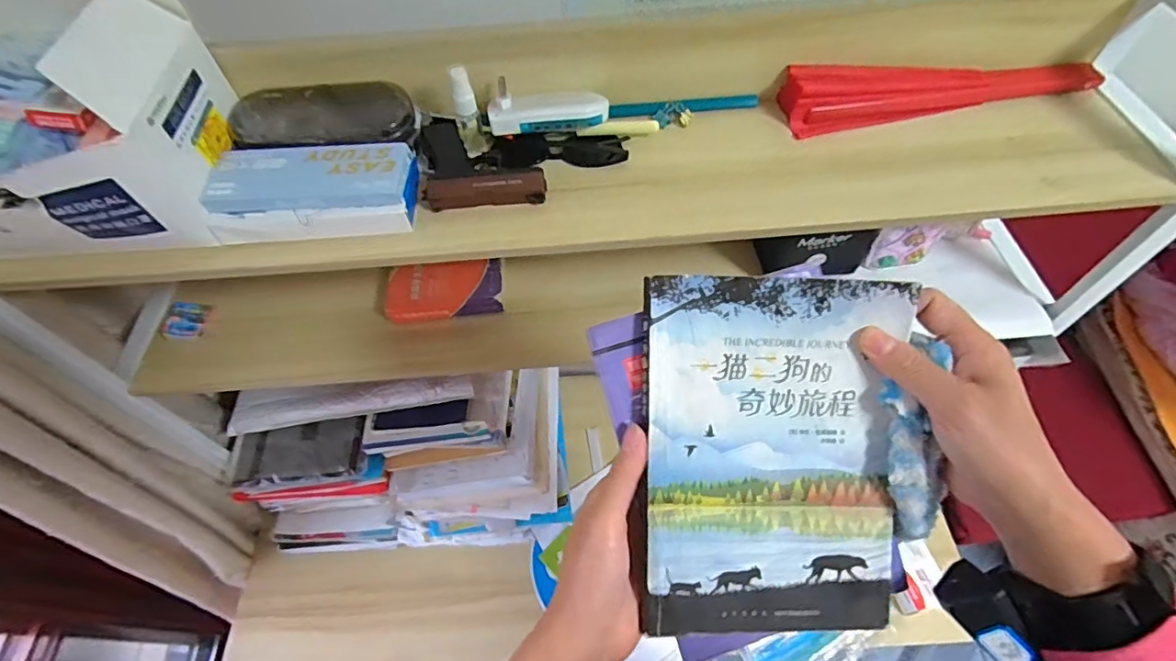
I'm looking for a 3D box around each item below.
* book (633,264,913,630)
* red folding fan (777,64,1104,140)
[{"bbox_3d":[0.105,0.071,0.316,0.144,0.015,0.201,1,92,-3],"label":"book"},{"bbox_3d":[0.372,-0.256,0.568,0.336,0.040,0.062,-8,59,-2],"label":"red folding fan"}]

